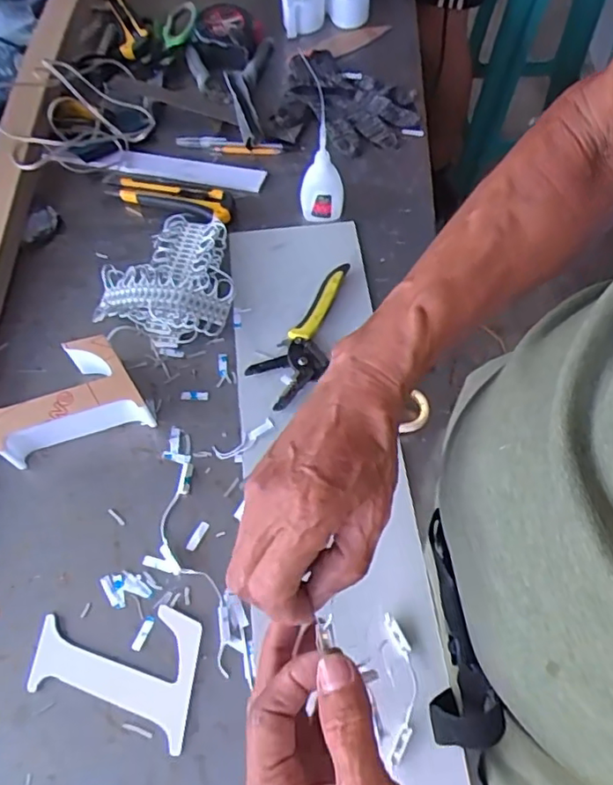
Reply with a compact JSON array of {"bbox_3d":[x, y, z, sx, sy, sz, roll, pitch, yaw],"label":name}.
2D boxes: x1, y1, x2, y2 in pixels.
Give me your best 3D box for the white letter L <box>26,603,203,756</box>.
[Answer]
[{"bbox_3d":[-0.137,0.196,0.441,0.129,0.006,0.083,17,63,11],"label":"white letter L"}]

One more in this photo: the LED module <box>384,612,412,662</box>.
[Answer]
[{"bbox_3d":[0.068,0.181,0.440,0.011,0.004,0.035,-26,63,-11],"label":"LED module"}]

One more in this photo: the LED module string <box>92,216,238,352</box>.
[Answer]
[{"bbox_3d":[-0.141,-0.121,0.603,0.126,0.031,0.153,-2,61,2],"label":"LED module string"}]

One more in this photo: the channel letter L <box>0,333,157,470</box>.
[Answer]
[{"bbox_3d":[-0.214,0.005,0.529,0.131,0.046,0.088,-19,62,-8],"label":"channel letter L"}]

